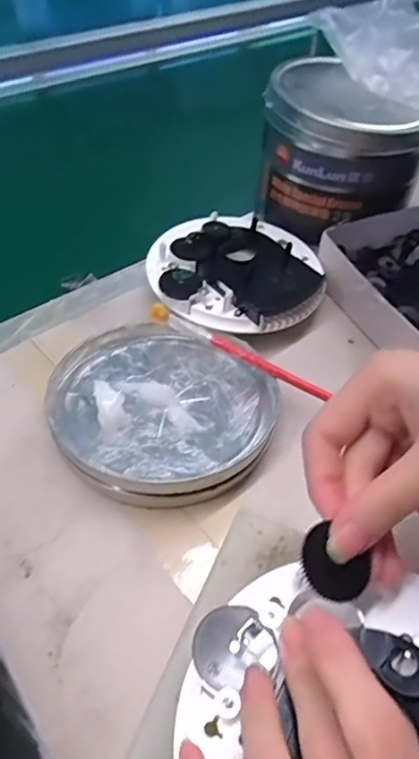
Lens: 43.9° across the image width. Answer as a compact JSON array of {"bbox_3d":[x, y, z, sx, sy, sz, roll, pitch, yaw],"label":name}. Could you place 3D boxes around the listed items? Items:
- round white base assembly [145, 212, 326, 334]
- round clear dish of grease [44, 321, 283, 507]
[{"bbox_3d":[0.020,-0.079,0.372,0.124,0.036,0.119,1,48,-1],"label":"round white base assembly"},{"bbox_3d":[-0.029,0.013,0.302,0.127,0.027,0.119,1,48,-1],"label":"round clear dish of grease"}]

